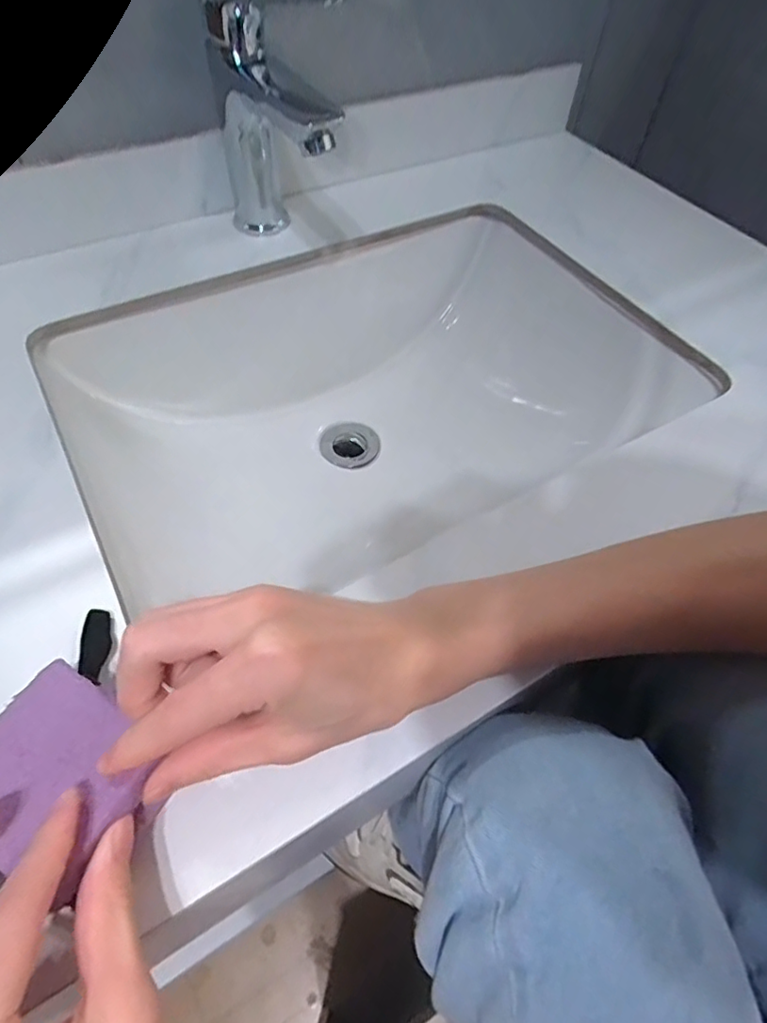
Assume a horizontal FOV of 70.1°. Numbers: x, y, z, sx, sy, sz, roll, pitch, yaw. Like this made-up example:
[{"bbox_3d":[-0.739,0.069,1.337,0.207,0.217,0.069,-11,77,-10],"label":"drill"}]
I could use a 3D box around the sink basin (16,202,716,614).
[{"bbox_3d":[-0.016,-0.097,0.488,0.456,0.153,0.303,-21,59,-16],"label":"sink basin"}]

